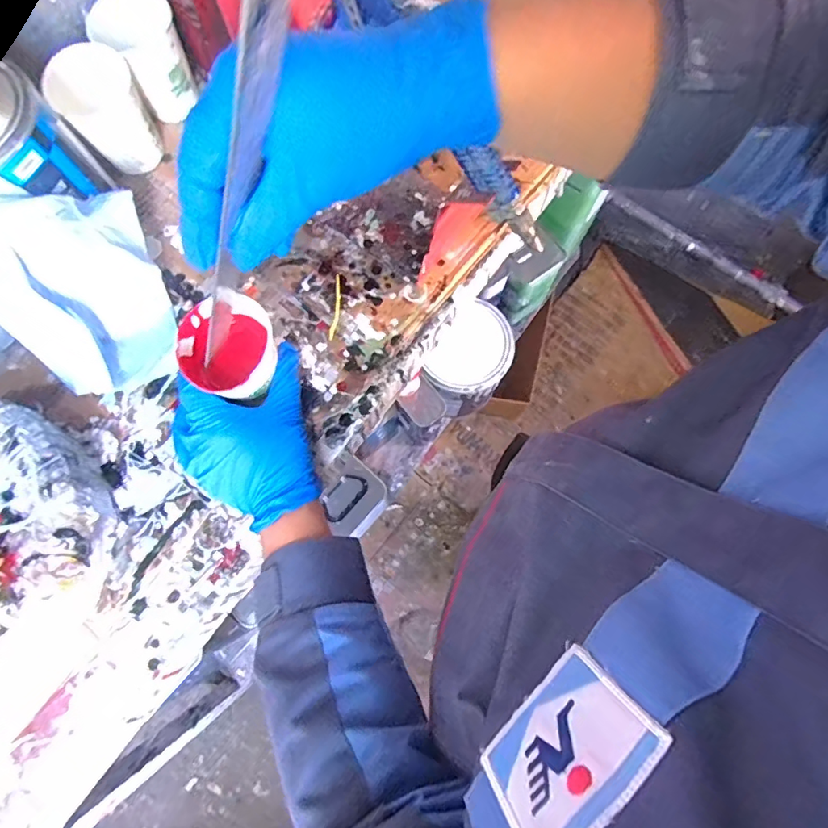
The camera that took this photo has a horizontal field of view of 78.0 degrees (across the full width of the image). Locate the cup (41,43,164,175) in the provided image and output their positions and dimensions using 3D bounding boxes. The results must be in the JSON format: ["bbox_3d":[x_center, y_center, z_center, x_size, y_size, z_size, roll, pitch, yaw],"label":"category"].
[{"bbox_3d":[-0.273,-0.271,0.460,0.066,0.075,0.069,0,76,1],"label":"cup"}]

